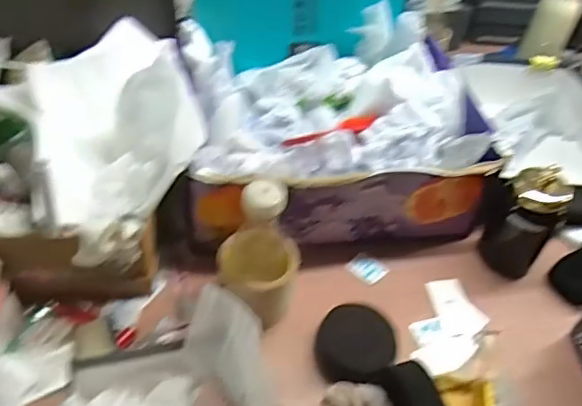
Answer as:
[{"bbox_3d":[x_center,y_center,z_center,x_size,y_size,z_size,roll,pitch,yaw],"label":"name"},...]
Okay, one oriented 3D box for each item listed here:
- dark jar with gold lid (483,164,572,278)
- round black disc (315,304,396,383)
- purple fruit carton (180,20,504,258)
[{"bbox_3d":[0.292,0.026,0.714,0.076,0.151,0.057,30,50,20],"label":"dark jar with gold lid"},{"bbox_3d":[0.072,0.159,0.633,0.084,0.033,0.084,4,46,-4],"label":"round black disc"},{"bbox_3d":[0.050,-0.092,0.785,0.386,0.167,0.278,-4,47,-11],"label":"purple fruit carton"}]

